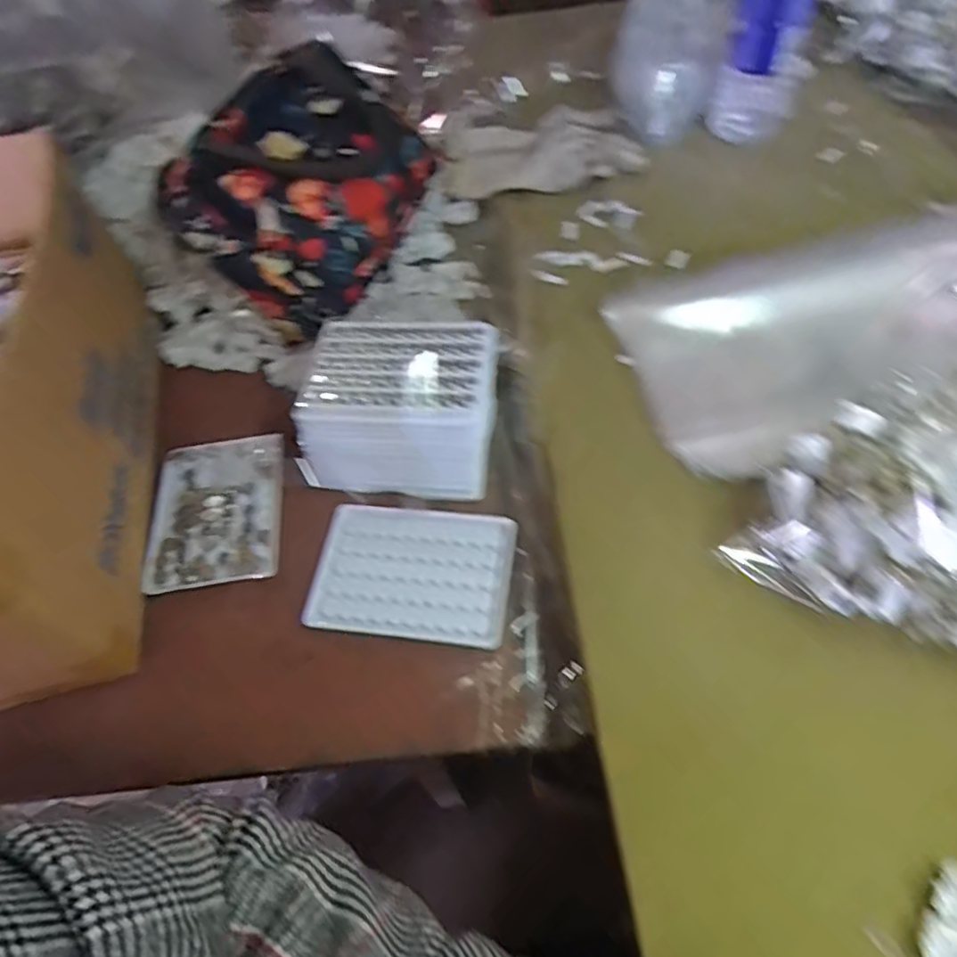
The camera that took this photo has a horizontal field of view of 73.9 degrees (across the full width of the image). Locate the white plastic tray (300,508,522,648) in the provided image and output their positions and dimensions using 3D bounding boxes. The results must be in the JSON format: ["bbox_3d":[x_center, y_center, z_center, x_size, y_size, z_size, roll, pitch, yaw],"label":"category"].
[{"bbox_3d":[-0.045,0.064,0.440,0.134,0.007,0.094,5,56,9],"label":"white plastic tray"}]

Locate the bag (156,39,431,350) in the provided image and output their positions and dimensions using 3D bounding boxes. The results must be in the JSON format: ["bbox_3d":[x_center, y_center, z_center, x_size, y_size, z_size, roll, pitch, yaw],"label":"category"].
[{"bbox_3d":[-0.142,-0.249,0.552,0.140,0.122,0.230,16,59,16],"label":"bag"}]

